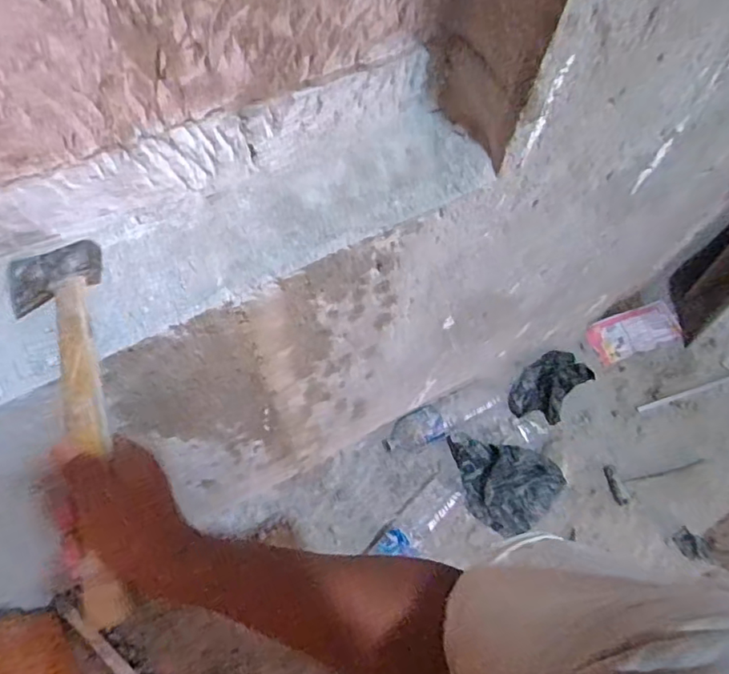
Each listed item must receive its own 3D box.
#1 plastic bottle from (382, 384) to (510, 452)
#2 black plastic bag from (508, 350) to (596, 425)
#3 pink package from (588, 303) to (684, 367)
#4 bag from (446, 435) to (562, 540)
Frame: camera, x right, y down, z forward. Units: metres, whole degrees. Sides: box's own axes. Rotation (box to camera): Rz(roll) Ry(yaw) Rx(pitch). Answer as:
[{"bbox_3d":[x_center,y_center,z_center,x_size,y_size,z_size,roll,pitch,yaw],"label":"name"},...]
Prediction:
[{"bbox_3d":[0.206,0.195,1.397,0.336,0.085,0.102,-19,70,-10],"label":"plastic bottle"},{"bbox_3d":[0.478,0.127,1.473,0.215,0.058,0.145,-41,75,-17],"label":"black plastic bag"},{"bbox_3d":[0.745,-0.007,1.572,0.264,0.059,0.133,-17,69,-9],"label":"pink package"},{"bbox_3d":[0.321,0.328,1.364,0.272,0.065,0.211,40,71,13],"label":"bag"}]

